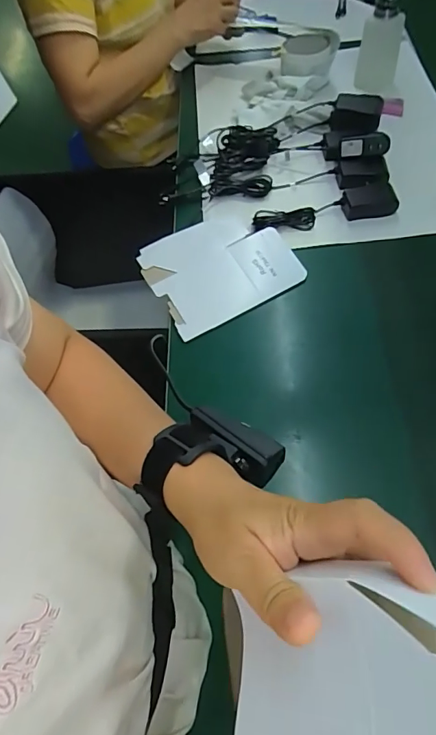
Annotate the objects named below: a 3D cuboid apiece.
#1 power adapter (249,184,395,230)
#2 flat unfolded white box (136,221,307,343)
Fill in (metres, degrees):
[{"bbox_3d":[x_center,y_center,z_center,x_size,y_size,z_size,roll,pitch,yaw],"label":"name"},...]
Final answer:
[{"bbox_3d":[0.154,-0.228,0.652,0.204,0.024,0.043,-9,61,-1],"label":"power adapter"},{"bbox_3d":[0.001,-0.143,0.624,0.193,0.009,0.163,-27,63,-10],"label":"flat unfolded white box"}]

